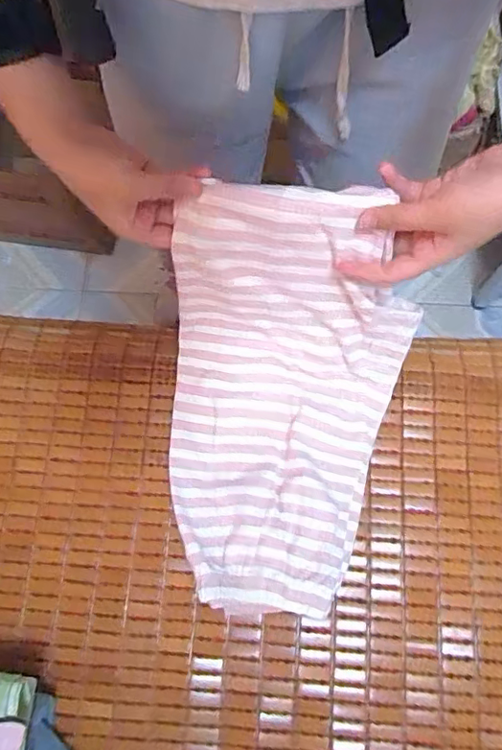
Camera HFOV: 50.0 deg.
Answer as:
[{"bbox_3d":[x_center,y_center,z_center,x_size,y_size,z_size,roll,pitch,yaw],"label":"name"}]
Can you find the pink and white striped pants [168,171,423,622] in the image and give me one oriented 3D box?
[{"bbox_3d":[0.017,0.033,0.445,0.206,0.182,0.304,13,75,4],"label":"pink and white striped pants"}]

